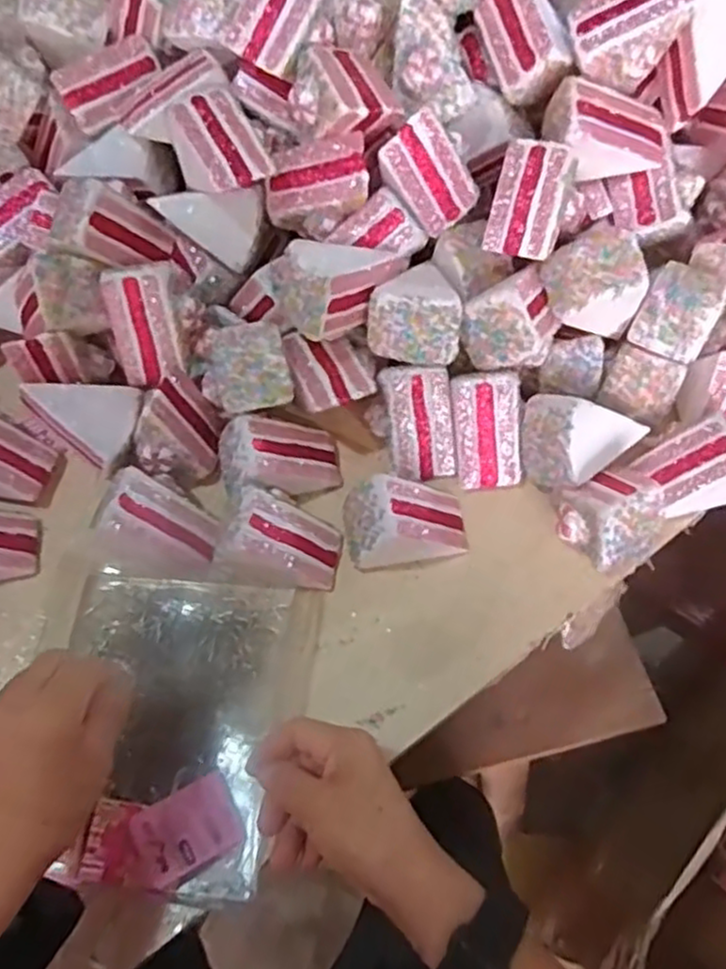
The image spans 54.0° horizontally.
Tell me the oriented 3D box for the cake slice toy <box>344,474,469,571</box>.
[{"bbox_3d":[0.034,0.028,0.526,0.091,0.064,0.056,-8,63,-3],"label":"cake slice toy"}]

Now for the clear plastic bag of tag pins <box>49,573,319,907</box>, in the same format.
[{"bbox_3d":[-0.128,0.162,0.492,0.170,0.018,0.204,5,63,4],"label":"clear plastic bag of tag pins"}]

